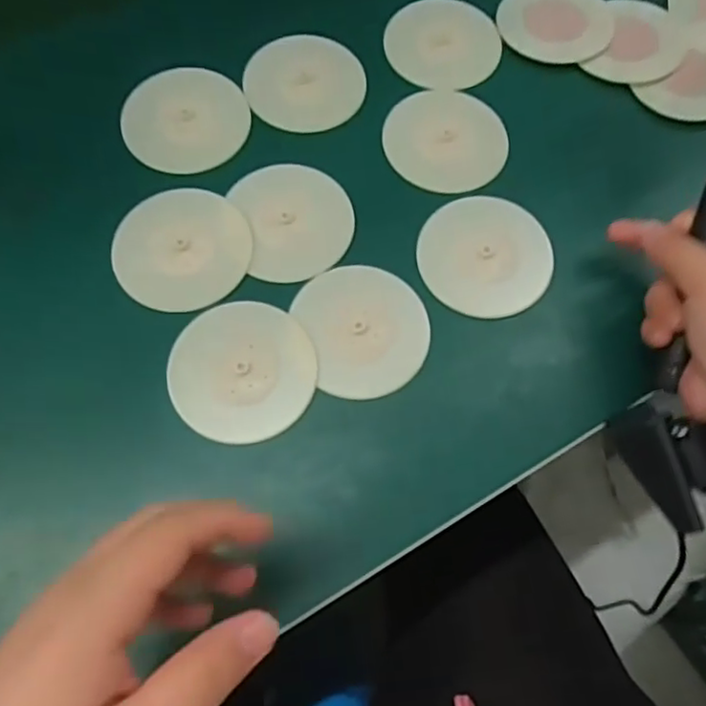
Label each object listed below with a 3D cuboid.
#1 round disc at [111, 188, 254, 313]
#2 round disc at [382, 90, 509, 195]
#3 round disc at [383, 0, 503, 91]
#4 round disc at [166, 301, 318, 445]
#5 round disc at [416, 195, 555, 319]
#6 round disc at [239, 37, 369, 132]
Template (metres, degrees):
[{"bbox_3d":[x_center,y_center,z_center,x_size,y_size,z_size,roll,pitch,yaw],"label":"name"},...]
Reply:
[{"bbox_3d":[-0.108,-0.067,0.410,0.081,0.005,0.085,0,68,0],"label":"round disc"},{"bbox_3d":[0.065,-0.149,0.454,0.084,0.004,0.084,0,68,0],"label":"round disc"},{"bbox_3d":[0.067,-0.231,0.482,0.085,0.012,0.078,0,68,0],"label":"round disc"},{"bbox_3d":[-0.065,0.010,0.382,0.082,0.005,0.085,1,69,-2],"label":"round disc"},{"bbox_3d":[0.087,-0.064,0.420,0.085,0.010,0.078,0,68,0],"label":"round disc"},{"bbox_3d":[-0.034,-0.196,0.466,0.084,0.008,0.075,-11,69,-5],"label":"round disc"}]

